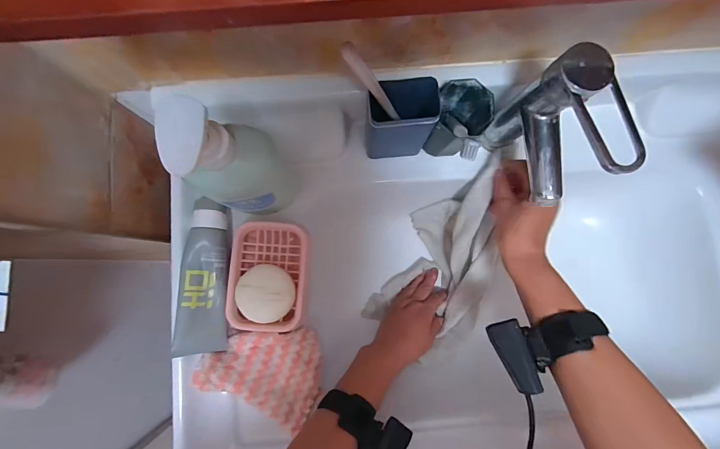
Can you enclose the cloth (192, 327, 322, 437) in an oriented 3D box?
[{"bbox_3d":[-0.102,0.162,0.387,0.130,0.024,0.099,32,71,-13],"label":"cloth"}]

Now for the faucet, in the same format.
[{"bbox_3d":[0.186,-0.082,0.338,0.053,0.159,0.119,-12,83,-2],"label":"faucet"}]

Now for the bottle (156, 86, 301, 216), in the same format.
[{"bbox_3d":[-0.108,-0.049,0.300,0.054,0.191,0.071,28,84,3],"label":"bottle"}]

